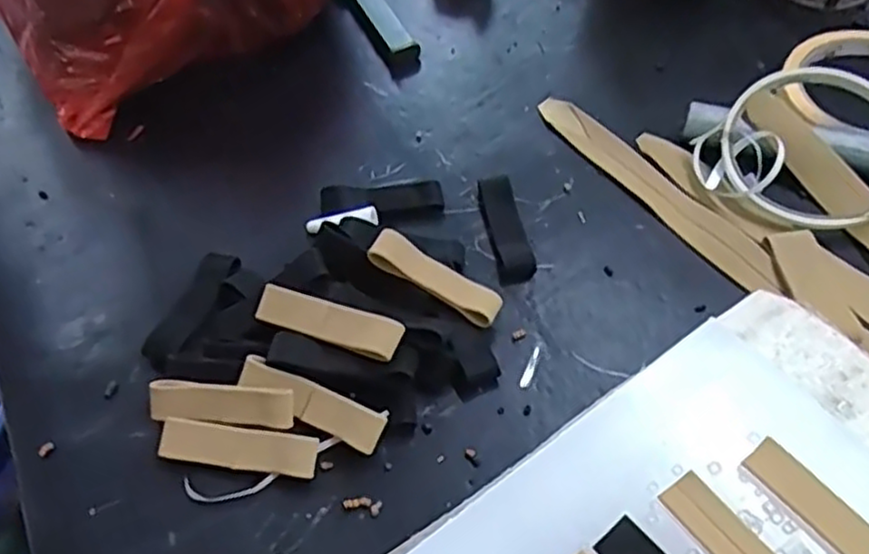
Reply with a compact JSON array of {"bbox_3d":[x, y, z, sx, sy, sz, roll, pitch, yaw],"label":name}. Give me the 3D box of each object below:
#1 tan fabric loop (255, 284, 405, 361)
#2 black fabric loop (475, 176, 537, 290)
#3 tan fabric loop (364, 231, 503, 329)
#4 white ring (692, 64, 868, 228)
[{"bbox_3d":[-0.043,0.020,0.298,0.061,0.013,0.015,15,56,15],"label":"tan fabric loop"},{"bbox_3d":[0.034,-0.024,0.351,0.017,0.007,0.060,-10,54,-3],"label":"black fabric loop"},{"bbox_3d":[0.001,0.000,0.312,0.060,0.007,0.016,31,60,2],"label":"tan fabric loop"},{"bbox_3d":[0.184,-0.064,0.348,0.085,0.010,0.088,31,78,20],"label":"white ring"}]

